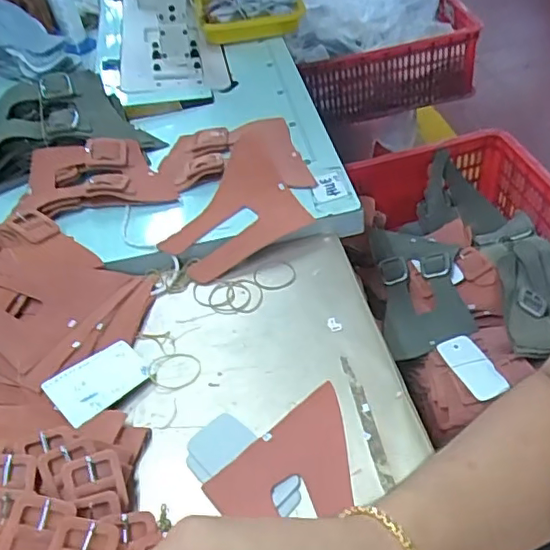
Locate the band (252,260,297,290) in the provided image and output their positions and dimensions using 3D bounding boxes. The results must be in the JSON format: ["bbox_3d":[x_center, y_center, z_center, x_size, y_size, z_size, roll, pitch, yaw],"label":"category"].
[{"bbox_3d":[0.000,0.000,0.663,0.048,0.004,0.044,-4,51,5],"label":"band"}]

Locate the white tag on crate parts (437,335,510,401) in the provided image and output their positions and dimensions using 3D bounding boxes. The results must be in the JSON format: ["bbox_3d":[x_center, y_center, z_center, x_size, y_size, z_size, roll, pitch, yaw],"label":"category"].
[{"bbox_3d":[0.268,0.124,0.790,0.052,0.007,0.105,-20,41,-8],"label":"white tag on crate parts"}]

